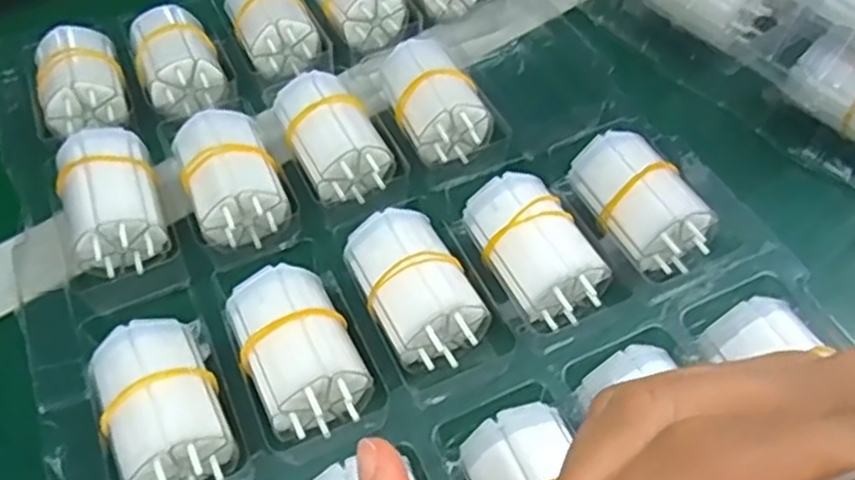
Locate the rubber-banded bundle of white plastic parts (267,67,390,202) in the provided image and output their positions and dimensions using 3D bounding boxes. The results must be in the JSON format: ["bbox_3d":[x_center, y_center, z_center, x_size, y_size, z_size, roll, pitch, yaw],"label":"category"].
[{"bbox_3d":[-0.045,-0.049,0.341,0.038,0.028,0.059,-24,56,-15],"label":"rubber-banded bundle of white plastic parts"}]

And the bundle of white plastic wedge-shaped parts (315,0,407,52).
[{"bbox_3d":[-0.042,-0.137,0.410,0.037,0.029,0.060,-29,58,-18],"label":"bundle of white plastic wedge-shaped parts"}]

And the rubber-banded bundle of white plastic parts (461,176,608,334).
[{"bbox_3d":[0.044,0.005,0.302,0.037,0.031,0.061,-25,57,-16],"label":"rubber-banded bundle of white plastic parts"}]

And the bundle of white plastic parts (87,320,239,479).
[{"bbox_3d":[-0.095,0.060,0.261,0.038,0.025,0.062,-25,57,-16],"label":"bundle of white plastic parts"}]

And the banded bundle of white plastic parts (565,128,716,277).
[{"bbox_3d":[0.089,-0.014,0.315,0.036,0.033,0.064,-22,56,-14],"label":"banded bundle of white plastic parts"}]

